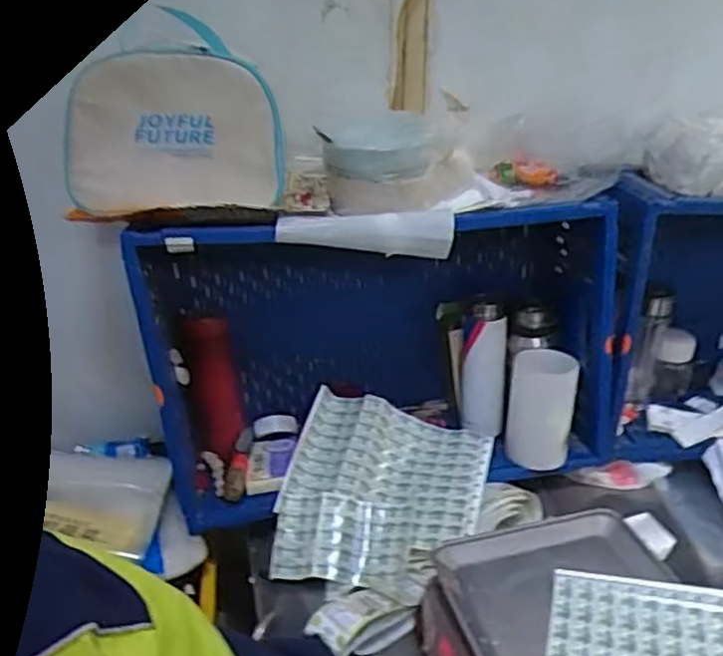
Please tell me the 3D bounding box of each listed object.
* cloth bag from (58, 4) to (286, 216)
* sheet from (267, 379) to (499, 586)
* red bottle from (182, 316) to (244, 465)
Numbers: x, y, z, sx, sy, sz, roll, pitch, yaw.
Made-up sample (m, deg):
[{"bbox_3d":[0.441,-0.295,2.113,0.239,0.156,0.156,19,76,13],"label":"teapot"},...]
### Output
[{"bbox_3d":[-0.214,-0.232,0.824,0.236,0.173,0.084,-1,26,-3],"label":"cloth bag"},{"bbox_3d":[0.022,0.217,0.949,0.254,0.035,0.262,15,50,9],"label":"sheet"},{"bbox_3d":[-0.205,0.083,1.019,0.068,0.202,0.057,-11,7,-22],"label":"red bottle"}]

